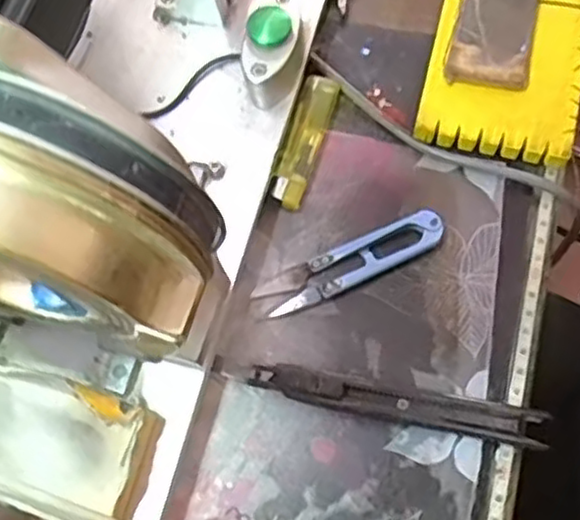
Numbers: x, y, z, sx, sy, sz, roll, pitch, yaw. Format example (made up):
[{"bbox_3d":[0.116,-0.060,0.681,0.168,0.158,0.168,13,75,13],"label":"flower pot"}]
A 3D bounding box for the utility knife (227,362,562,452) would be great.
[{"bbox_3d":[0.043,0.066,0.335,0.148,0.013,0.017,9,70,9],"label":"utility knife"}]

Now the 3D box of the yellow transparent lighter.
[{"bbox_3d":[0.008,-0.065,0.386,0.019,0.008,0.079,15,71,11],"label":"yellow transparent lighter"}]

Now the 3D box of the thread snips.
[{"bbox_3d":[0.032,0.001,0.359,0.097,0.011,0.021,-24,68,-4],"label":"thread snips"}]

